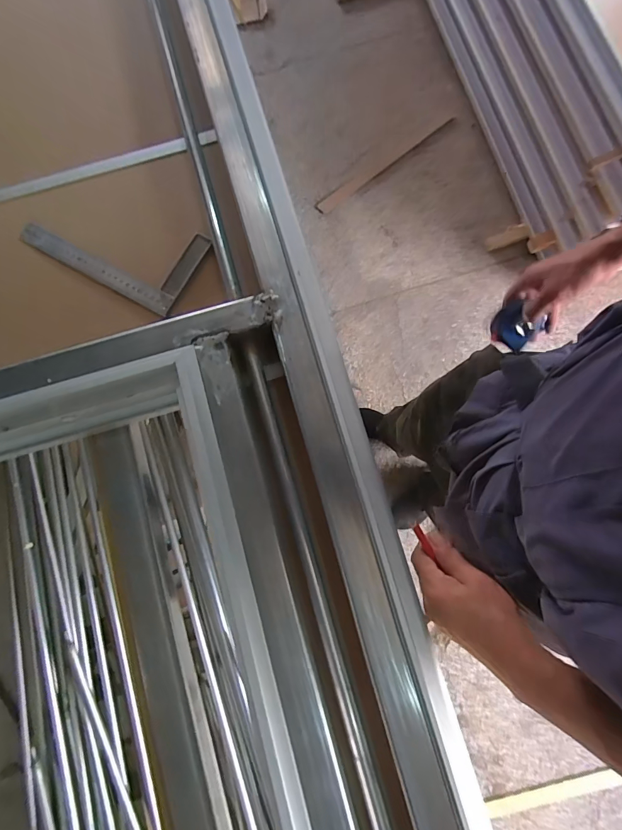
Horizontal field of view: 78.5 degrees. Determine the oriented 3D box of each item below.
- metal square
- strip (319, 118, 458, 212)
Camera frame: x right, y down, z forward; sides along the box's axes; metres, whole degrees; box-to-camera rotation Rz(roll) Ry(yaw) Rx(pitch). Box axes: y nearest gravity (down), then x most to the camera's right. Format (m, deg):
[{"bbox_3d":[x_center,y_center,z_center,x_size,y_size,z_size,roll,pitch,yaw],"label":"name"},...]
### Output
[{"bbox_3d":[-0.265,-0.234,0.515,0.241,0.016,0.117,28,82,7],"label":"metal square"},{"bbox_3d":[0.306,-1.030,1.571,0.677,0.017,0.056,-35,81,-5],"label":"strip"}]

